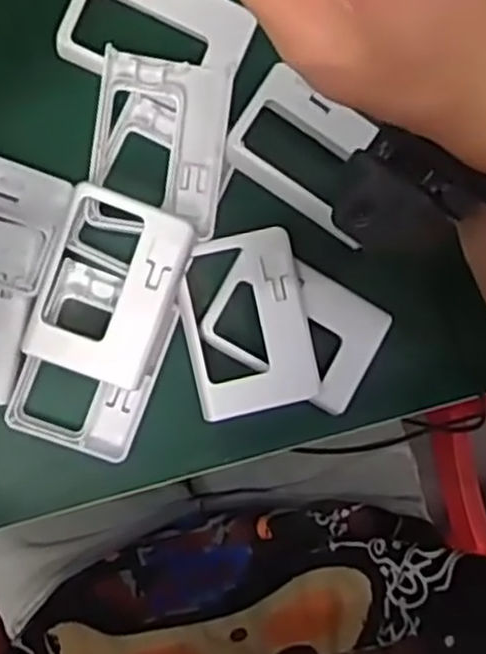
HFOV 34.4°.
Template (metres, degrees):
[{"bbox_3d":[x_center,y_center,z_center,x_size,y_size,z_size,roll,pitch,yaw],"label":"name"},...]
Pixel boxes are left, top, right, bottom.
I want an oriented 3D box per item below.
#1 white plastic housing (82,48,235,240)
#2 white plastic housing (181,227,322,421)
[{"bbox_3d":[-0.043,-0.094,0.412,0.067,0.019,0.090,6,90,-10],"label":"white plastic housing"},{"bbox_3d":[0.002,-0.002,0.417,0.064,0.019,0.093,-11,93,-9],"label":"white plastic housing"}]

